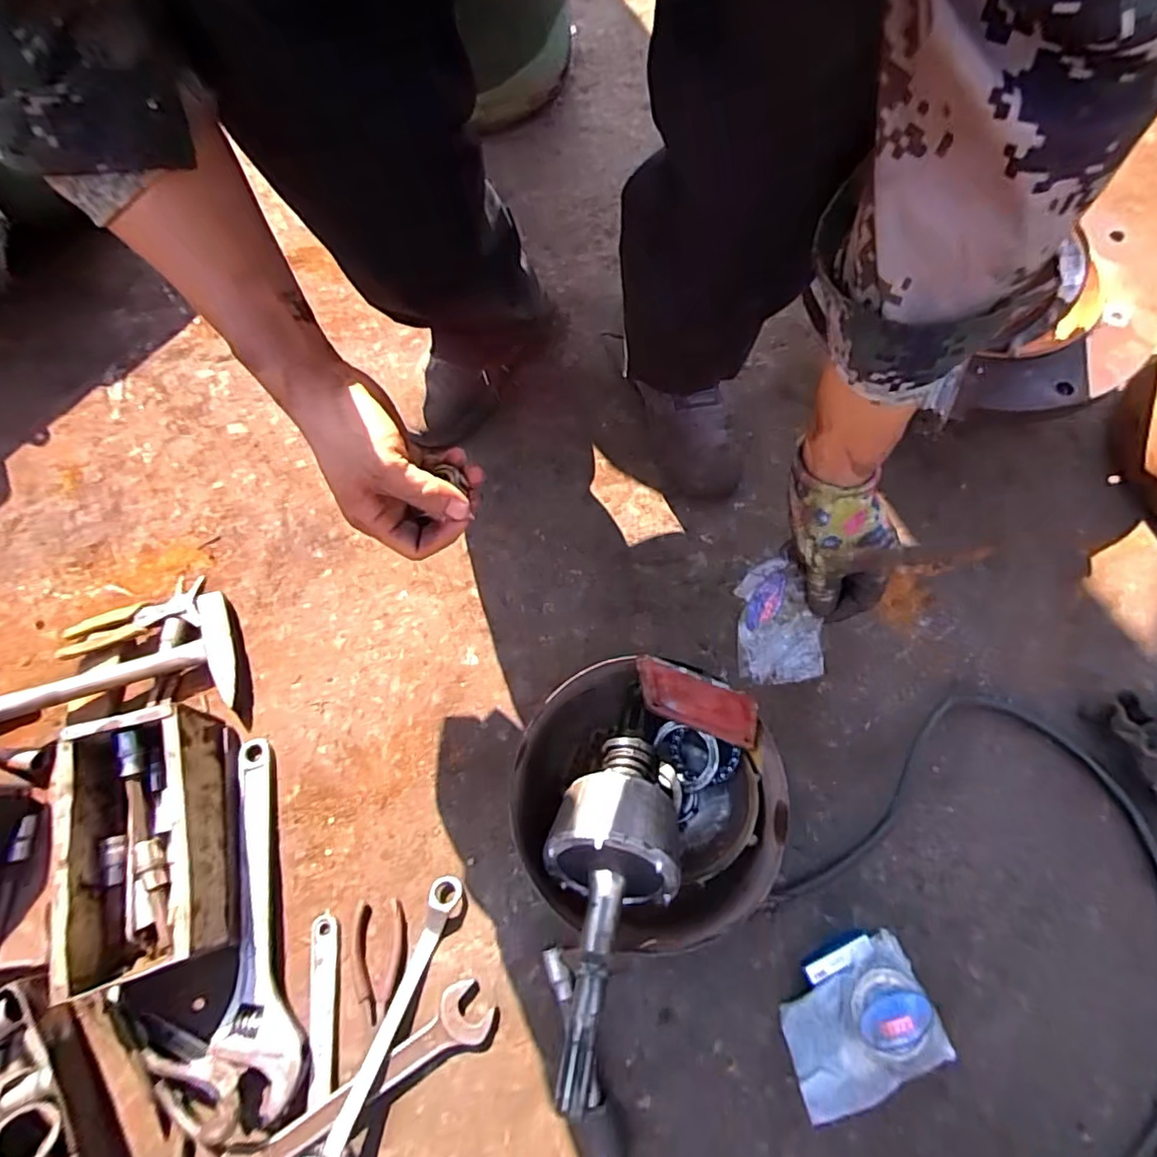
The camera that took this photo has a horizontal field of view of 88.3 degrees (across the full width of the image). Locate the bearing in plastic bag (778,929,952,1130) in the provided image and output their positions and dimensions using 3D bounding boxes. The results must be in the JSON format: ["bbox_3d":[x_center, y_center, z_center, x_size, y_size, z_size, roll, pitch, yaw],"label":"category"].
[{"bbox_3d":[0.219,0.354,0.478,0.119,0.041,0.090,-20,68,-6],"label":"bearing in plastic bag"}]

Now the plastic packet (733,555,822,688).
[{"bbox_3d":[0.181,0.041,0.520,0.079,0.114,0.048,-21,32,-16],"label":"plastic packet"}]

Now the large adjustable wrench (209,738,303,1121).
[{"bbox_3d":[-0.289,0.291,0.524,0.058,0.028,0.288,-18,67,-6],"label":"large adjustable wrench"}]

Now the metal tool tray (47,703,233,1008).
[{"bbox_3d":[-0.372,0.224,0.513,0.110,0.066,0.206,-16,67,-5],"label":"metal tool tray"}]

